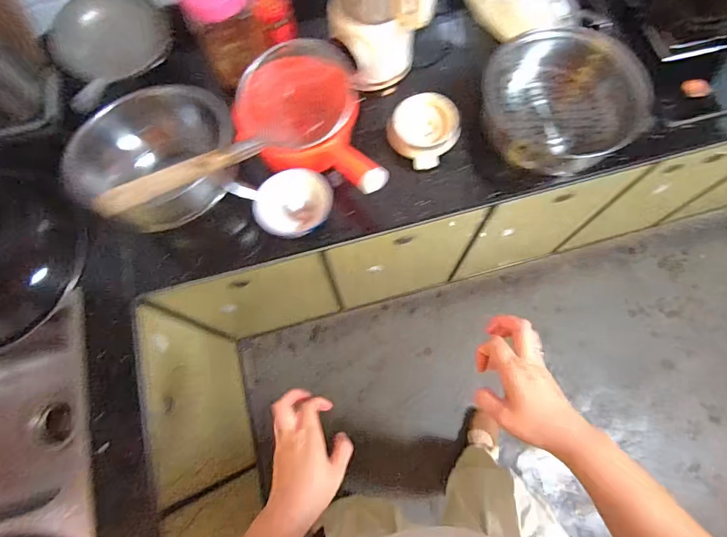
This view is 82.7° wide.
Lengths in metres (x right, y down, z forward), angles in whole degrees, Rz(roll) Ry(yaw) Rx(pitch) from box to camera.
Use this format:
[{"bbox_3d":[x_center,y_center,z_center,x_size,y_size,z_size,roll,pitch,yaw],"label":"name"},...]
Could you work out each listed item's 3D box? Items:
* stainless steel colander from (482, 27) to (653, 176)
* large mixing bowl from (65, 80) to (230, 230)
[{"bbox_3d":[0.351,-0.293,0.753,0.228,0.132,0.253,-42,76,-11],"label":"stainless steel colander"},{"bbox_3d":[-0.337,-0.192,0.701,0.237,0.142,0.221,0,72,1],"label":"large mixing bowl"}]

